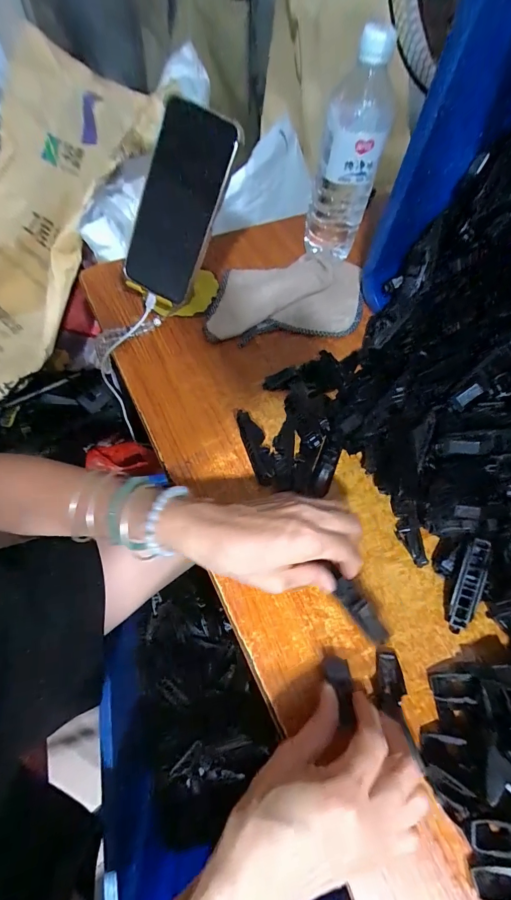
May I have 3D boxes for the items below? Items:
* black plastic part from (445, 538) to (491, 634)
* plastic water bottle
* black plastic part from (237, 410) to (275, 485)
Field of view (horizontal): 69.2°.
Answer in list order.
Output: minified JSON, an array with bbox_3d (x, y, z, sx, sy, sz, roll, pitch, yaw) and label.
[{"bbox_3d":[0.176,0.113,0.308,0.021,0.008,0.078,18,89,11],"label":"black plastic part"},{"bbox_3d":[0.105,-0.327,0.428,0.074,0.204,0.058,9,63,1],"label":"plastic water bottle"},{"bbox_3d":[0.001,-0.003,0.366,0.021,0.008,0.081,-13,65,-10],"label":"black plastic part"}]

